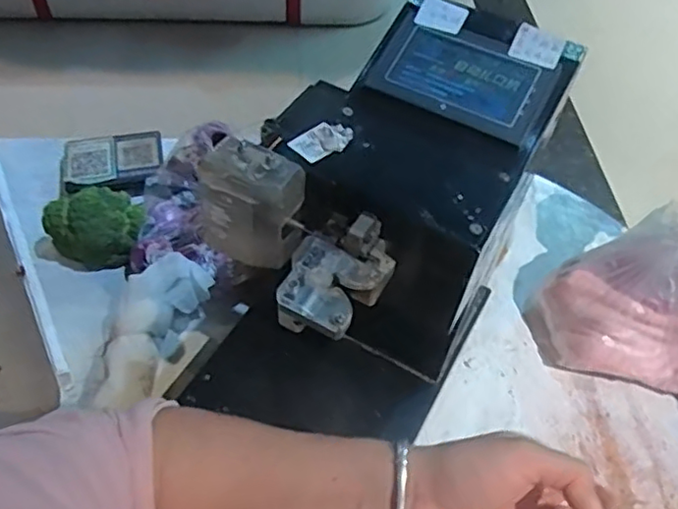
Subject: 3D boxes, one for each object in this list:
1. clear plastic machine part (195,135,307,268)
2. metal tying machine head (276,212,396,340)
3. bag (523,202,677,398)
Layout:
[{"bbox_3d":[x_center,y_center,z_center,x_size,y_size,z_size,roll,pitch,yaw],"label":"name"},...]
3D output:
[{"bbox_3d":[-0.066,-0.037,0.485,0.074,0.088,0.044,21,53,12],"label":"clear plastic machine part"},{"bbox_3d":[-0.003,0.015,0.457,0.067,0.048,0.089,24,54,14],"label":"metal tying machine head"},{"bbox_3d":[0.386,0.059,0.772,0.226,0.189,0.181,-4,52,-8],"label":"bag"}]

